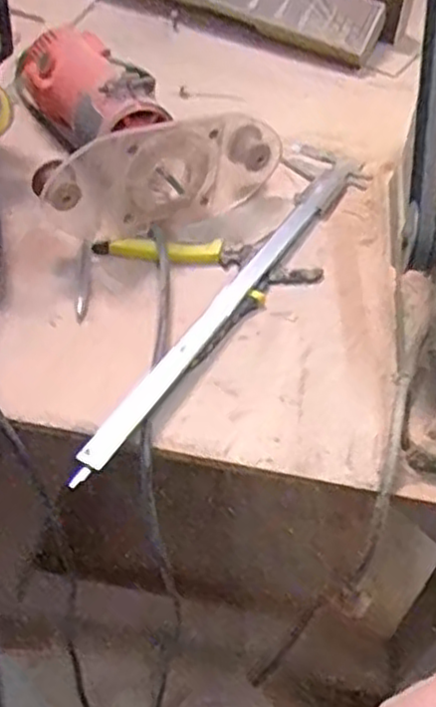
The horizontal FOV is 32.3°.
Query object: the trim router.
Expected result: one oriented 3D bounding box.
[{"bbox_3d":[-0.072,-0.202,0.637,0.207,0.088,0.201,-20,55,-16],"label":"trim router"}]

